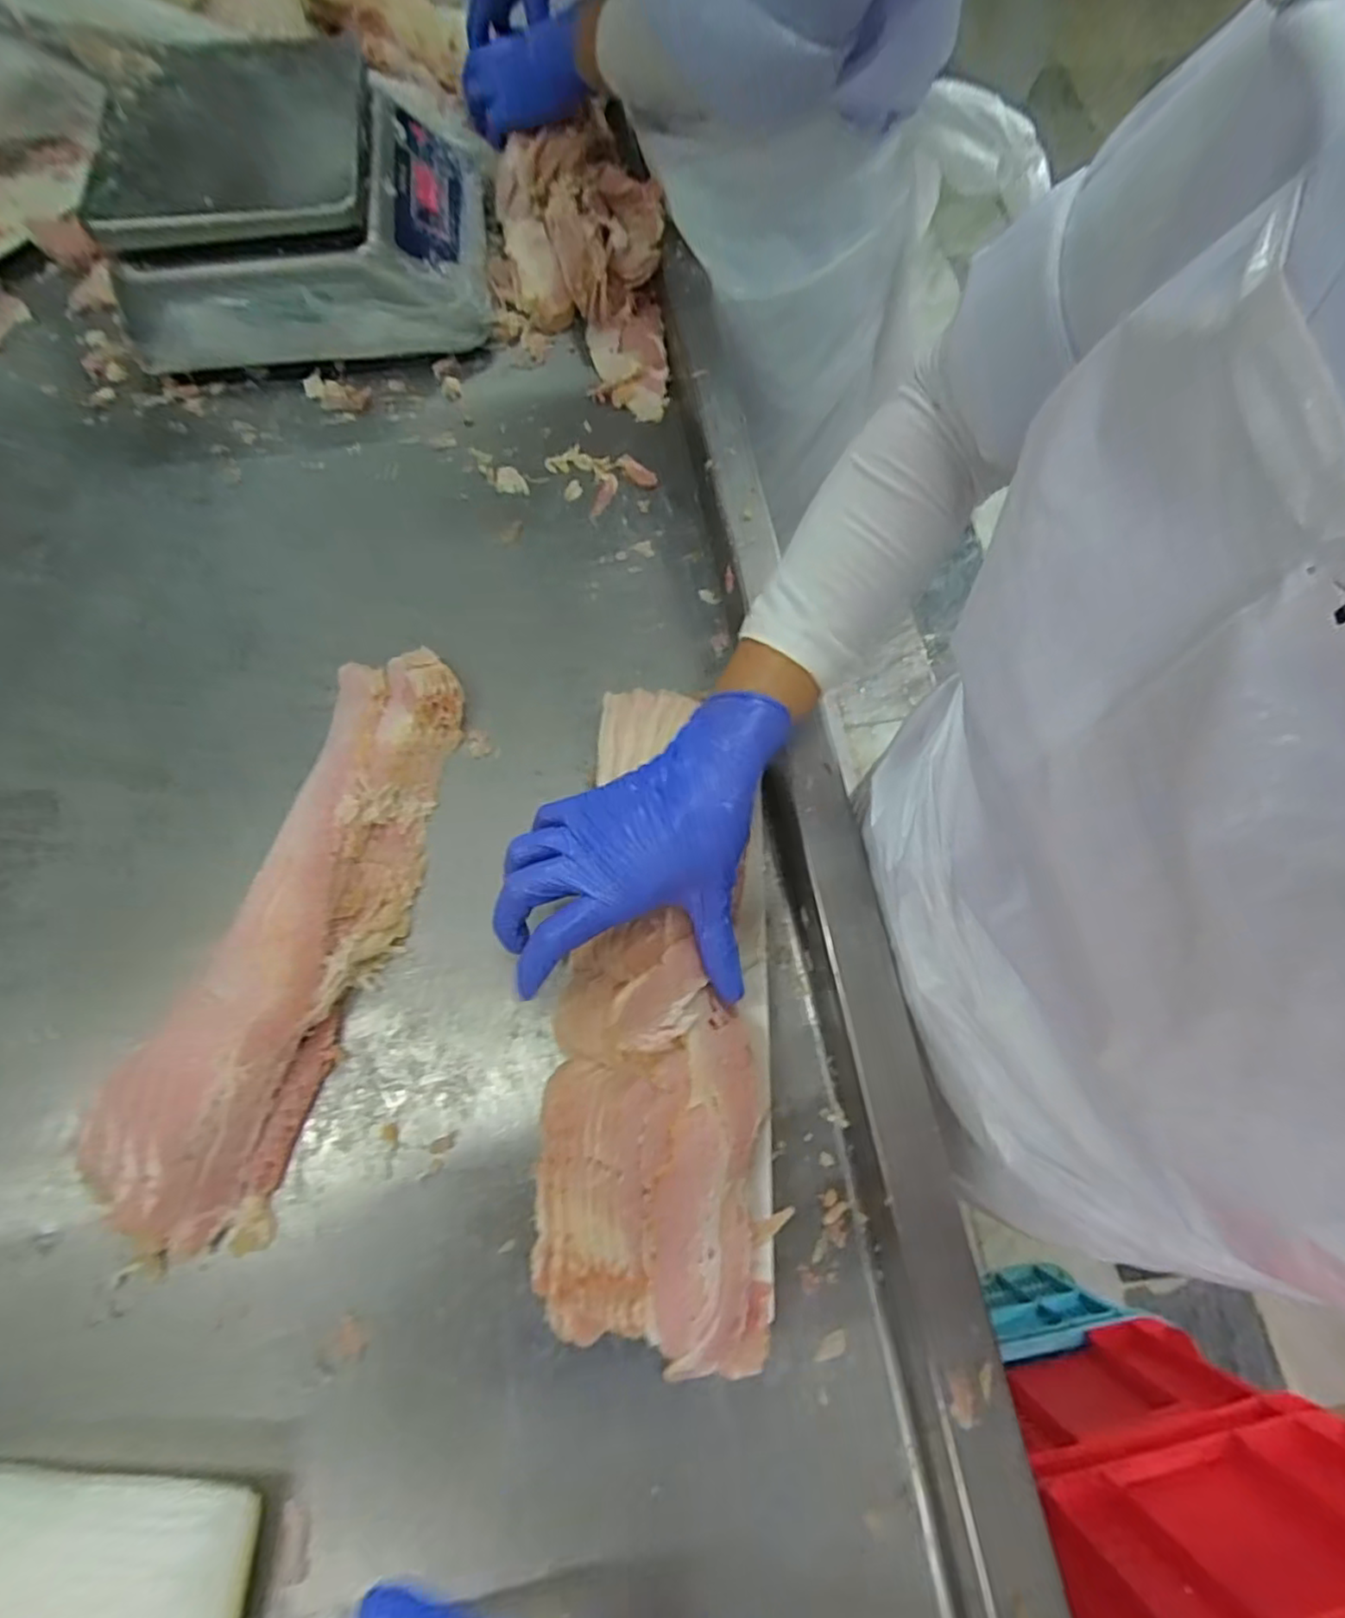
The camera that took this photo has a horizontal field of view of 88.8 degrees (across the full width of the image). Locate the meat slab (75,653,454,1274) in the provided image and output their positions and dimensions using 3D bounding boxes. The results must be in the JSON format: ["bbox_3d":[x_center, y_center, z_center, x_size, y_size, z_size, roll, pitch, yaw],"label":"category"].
[{"bbox_3d":[-0.208,0.056,0.393,0.091,0.042,0.334,14,71,5],"label":"meat slab"}]

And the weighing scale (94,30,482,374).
[{"bbox_3d":[-0.298,-0.503,0.559,0.270,0.115,0.269,-7,70,-2],"label":"weighing scale"}]

